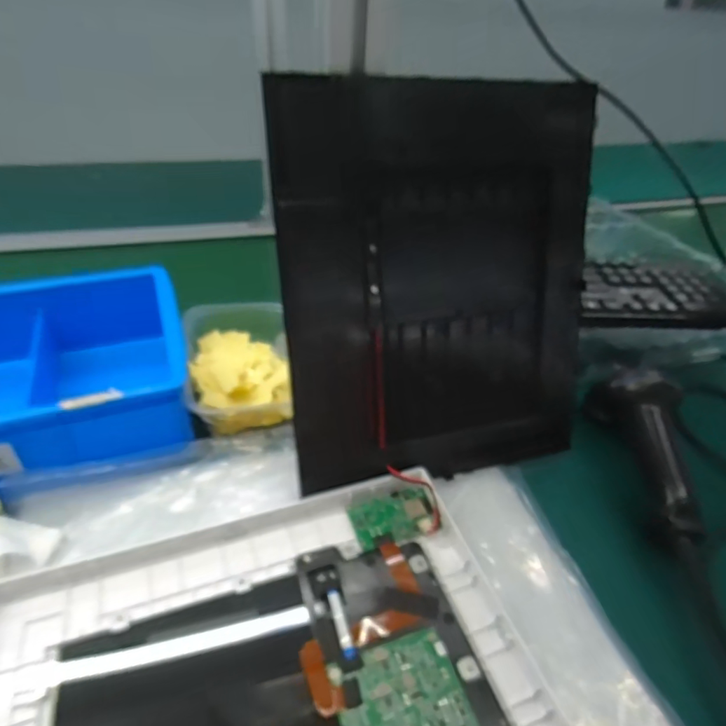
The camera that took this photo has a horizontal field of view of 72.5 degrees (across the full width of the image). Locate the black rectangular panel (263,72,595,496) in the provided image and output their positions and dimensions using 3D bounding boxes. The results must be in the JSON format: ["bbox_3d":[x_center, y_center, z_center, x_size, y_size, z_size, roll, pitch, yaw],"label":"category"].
[{"bbox_3d":[0.063,-0.050,0.367,0.238,0.284,0.009,-8,17,-16],"label":"black rectangular panel"}]

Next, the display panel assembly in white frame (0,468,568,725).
[{"bbox_3d":[-0.053,0.193,0.270,0.301,0.027,0.253,-11,44,-17],"label":"display panel assembly in white frame"}]

